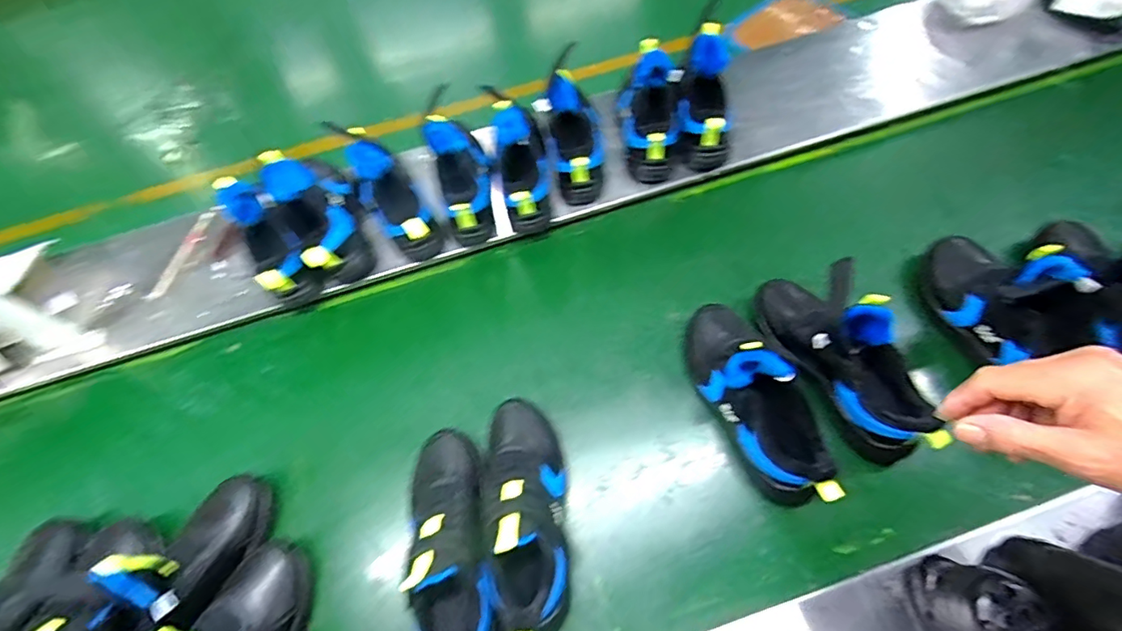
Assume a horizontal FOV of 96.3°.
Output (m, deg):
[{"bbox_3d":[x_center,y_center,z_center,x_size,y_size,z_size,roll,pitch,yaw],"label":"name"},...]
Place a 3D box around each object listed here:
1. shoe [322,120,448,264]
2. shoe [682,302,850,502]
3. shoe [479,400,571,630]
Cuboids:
[{"bbox_3d":[-0.254,-0.187,0.769,0.092,0.139,0.201,-38,65,-16],"label":"shoe"},{"bbox_3d":[0.227,0.088,0.596,0.085,0.137,0.264,-13,61,-3],"label":"shoe"},{"bbox_3d":[-0.043,0.223,0.579,0.096,0.133,0.266,-7,61,0],"label":"shoe"}]

